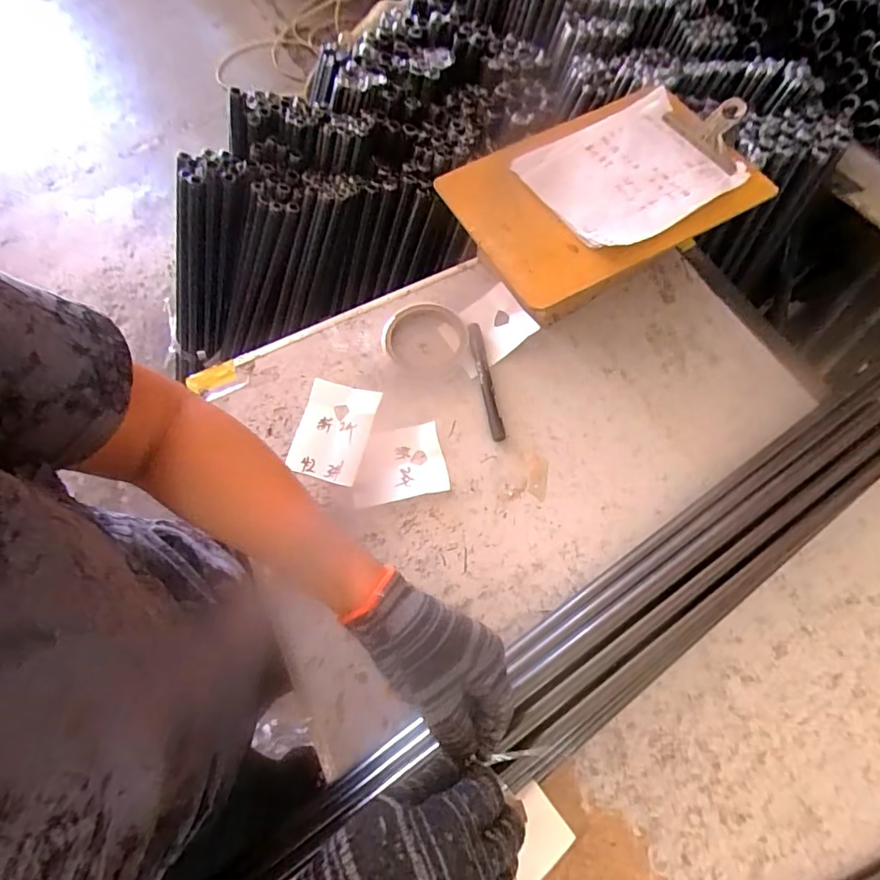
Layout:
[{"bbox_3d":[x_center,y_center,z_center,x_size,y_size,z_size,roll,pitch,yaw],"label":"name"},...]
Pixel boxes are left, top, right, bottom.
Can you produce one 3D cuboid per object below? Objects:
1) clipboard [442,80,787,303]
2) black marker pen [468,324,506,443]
[{"bbox_3d":[0.162,-0.261,0.513,0.293,0.021,0.202,-28,68,-10],"label":"clipboard"},{"bbox_3d":[0.049,-0.067,0.552,0.014,0.011,0.144,-10,66,-2],"label":"black marker pen"}]

